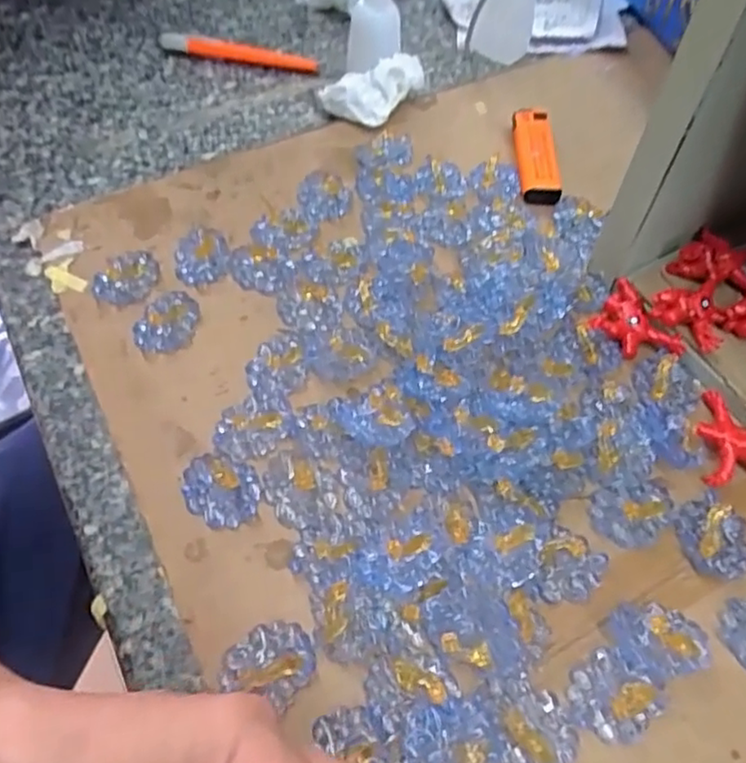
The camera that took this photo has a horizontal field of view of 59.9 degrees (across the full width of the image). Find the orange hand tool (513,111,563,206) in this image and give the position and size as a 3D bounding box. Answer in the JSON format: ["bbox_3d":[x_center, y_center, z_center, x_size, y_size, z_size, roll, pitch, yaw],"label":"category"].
[{"bbox_3d":[0.104,-0.145,0.420,0.024,0.013,0.081,1,58,1],"label":"orange hand tool"}]

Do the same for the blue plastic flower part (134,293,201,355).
[{"bbox_3d":[-0.107,-0.030,0.341,0.028,0.010,0.035,25,61,15],"label":"blue plastic flower part"}]

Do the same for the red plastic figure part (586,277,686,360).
[{"bbox_3d":[0.139,-0.028,0.337,0.045,0.009,0.034,35,64,20],"label":"red plastic figure part"}]

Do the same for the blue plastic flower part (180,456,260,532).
[{"bbox_3d":[-0.069,0.049,0.292,0.035,0.005,0.031,12,59,8],"label":"blue plastic flower part"}]

